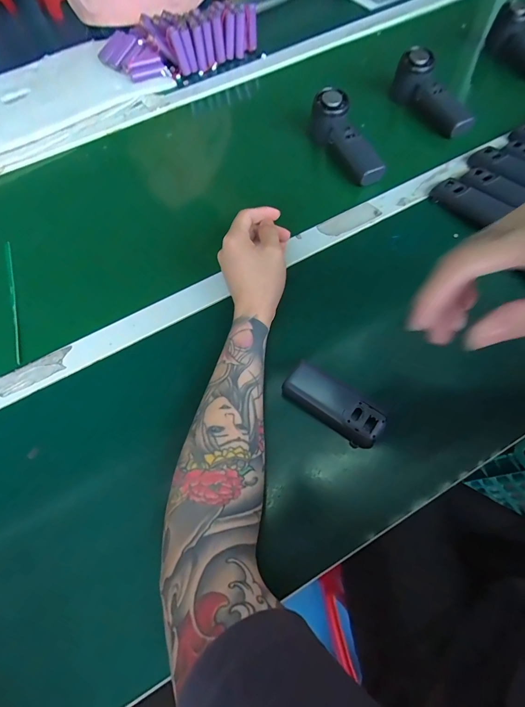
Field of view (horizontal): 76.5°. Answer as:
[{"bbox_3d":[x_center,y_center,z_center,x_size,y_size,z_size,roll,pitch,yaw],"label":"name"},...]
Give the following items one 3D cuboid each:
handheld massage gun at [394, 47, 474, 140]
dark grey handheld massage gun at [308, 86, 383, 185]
[{"bbox_3d":[0.277,-0.420,0.547,0.155,0.067,0.039,46,70,-2],"label":"handheld massage gun"},{"bbox_3d":[0.128,-0.319,0.503,0.056,0.051,0.163,-28,82,-13],"label":"dark grey handheld massage gun"}]

